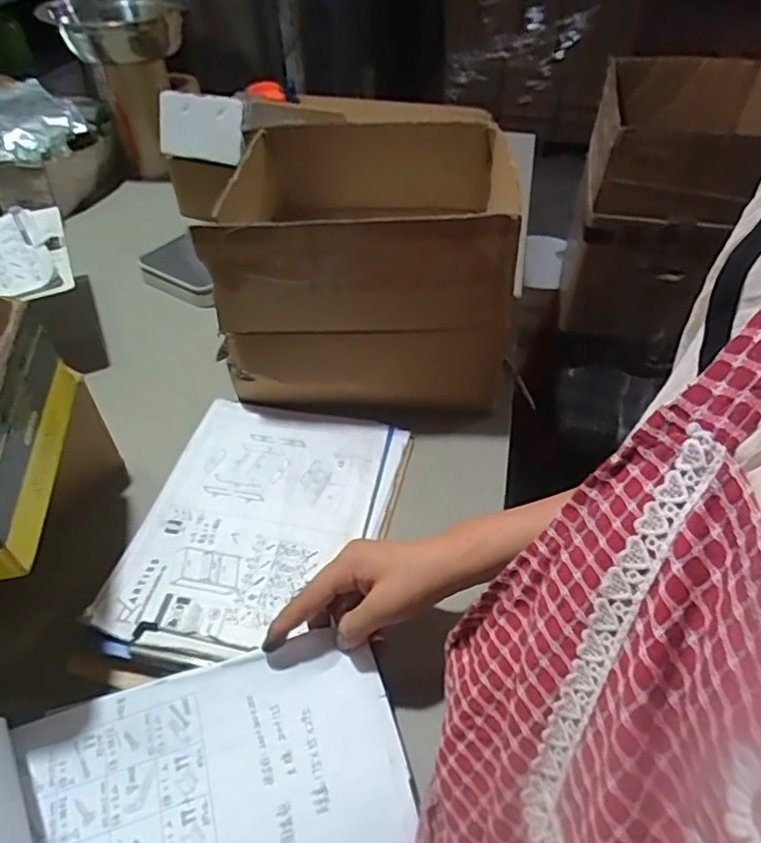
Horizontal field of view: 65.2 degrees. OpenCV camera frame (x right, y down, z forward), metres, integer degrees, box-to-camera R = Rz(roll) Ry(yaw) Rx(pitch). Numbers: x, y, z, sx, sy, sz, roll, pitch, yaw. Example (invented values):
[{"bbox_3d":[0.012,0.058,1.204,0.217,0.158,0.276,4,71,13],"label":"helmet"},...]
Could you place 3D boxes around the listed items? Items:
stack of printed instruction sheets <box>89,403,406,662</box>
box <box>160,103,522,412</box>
[{"bbox_3d":[-0.114,0.093,0.580,0.232,0.021,0.294,8,48,9],"label":"stack of printed instruction sheets"},{"bbox_3d":[-0.010,-0.188,0.701,0.302,0.224,0.302,3,47,5],"label":"box"}]

